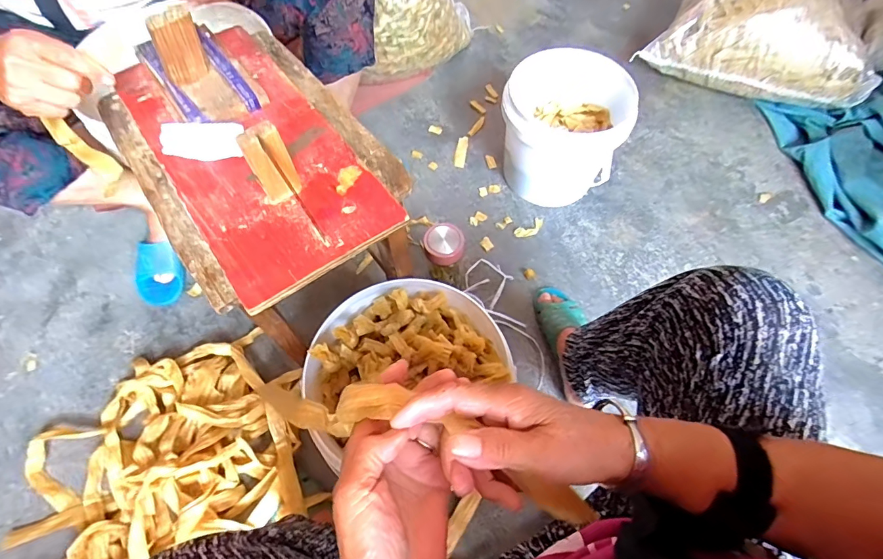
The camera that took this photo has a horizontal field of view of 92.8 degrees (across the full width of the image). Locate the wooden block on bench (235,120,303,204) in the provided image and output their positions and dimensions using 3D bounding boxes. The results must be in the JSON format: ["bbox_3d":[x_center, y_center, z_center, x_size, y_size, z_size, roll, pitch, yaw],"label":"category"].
[{"bbox_3d":[-0.154,-0.103,0.383,0.034,0.076,0.019,-32,67,-15],"label":"wooden block on bench"}]

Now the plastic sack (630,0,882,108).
[{"bbox_3d":[0.844,-0.694,1.033,0.466,0.281,0.452,27,66,13],"label":"plastic sack"}]

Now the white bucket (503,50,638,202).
[{"bbox_3d":[0.256,-0.326,0.906,0.250,0.238,0.238,0,63,0],"label":"white bucket"}]

